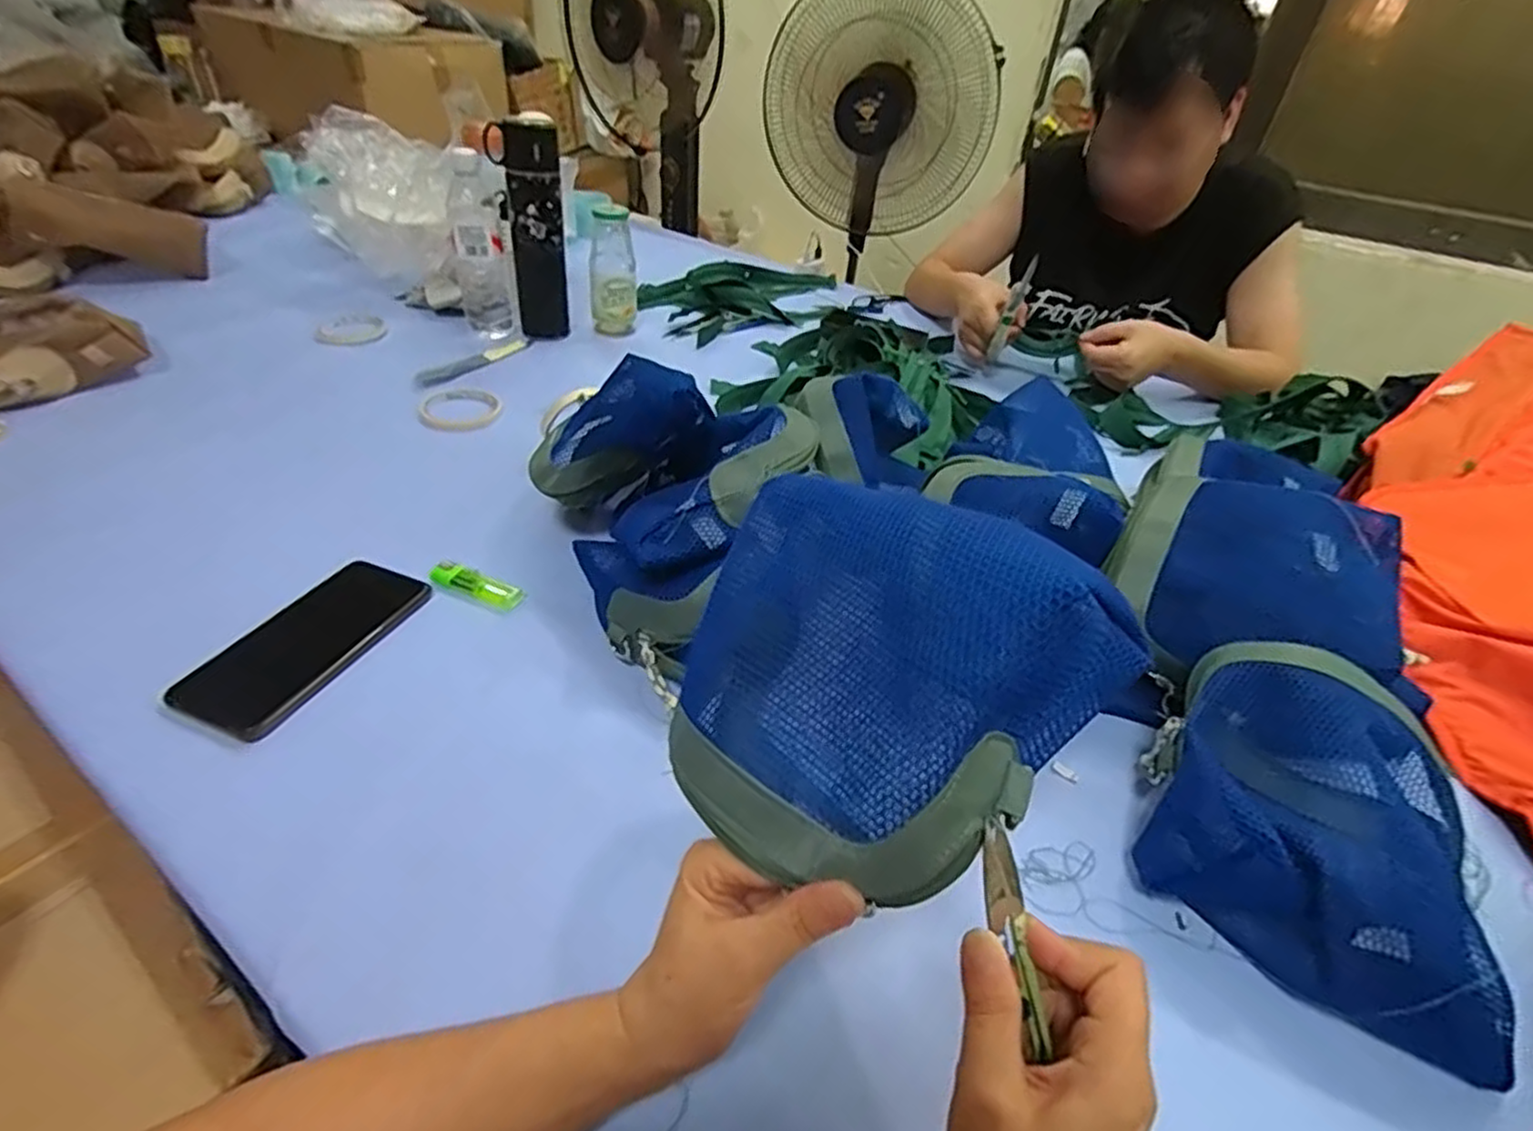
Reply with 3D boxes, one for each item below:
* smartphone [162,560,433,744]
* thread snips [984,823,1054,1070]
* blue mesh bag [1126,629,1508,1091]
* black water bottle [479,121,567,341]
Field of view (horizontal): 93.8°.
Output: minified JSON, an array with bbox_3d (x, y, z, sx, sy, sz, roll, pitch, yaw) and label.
[{"bbox_3d":[-0.335,0.053,0.527,0.084,0.008,0.165,17,40,13],"label":"smartphone"},{"bbox_3d":[0.097,0.145,0.279,0.020,0.096,0.008,-16,4,-26],"label":"thread snips"},{"bbox_3d":[0.321,0.152,0.405,0.194,0.110,0.140,29,44,25],"label":"blue mesh bag"},{"bbox_3d":[-0.309,-0.439,0.954,0.089,0.253,0.066,-6,40,-14],"label":"black water bottle"}]

